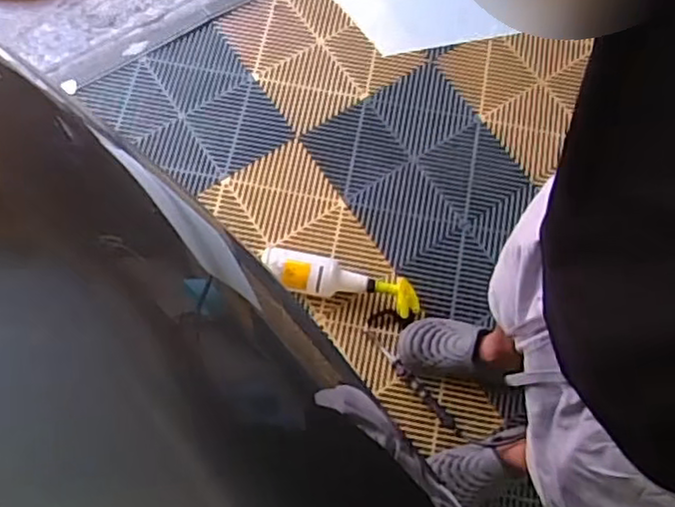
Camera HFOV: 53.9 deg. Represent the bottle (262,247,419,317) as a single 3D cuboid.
[{"bbox_3d":[0.007,0.057,1.414,0.345,0.079,0.100,11,71,1],"label":"bottle"}]

